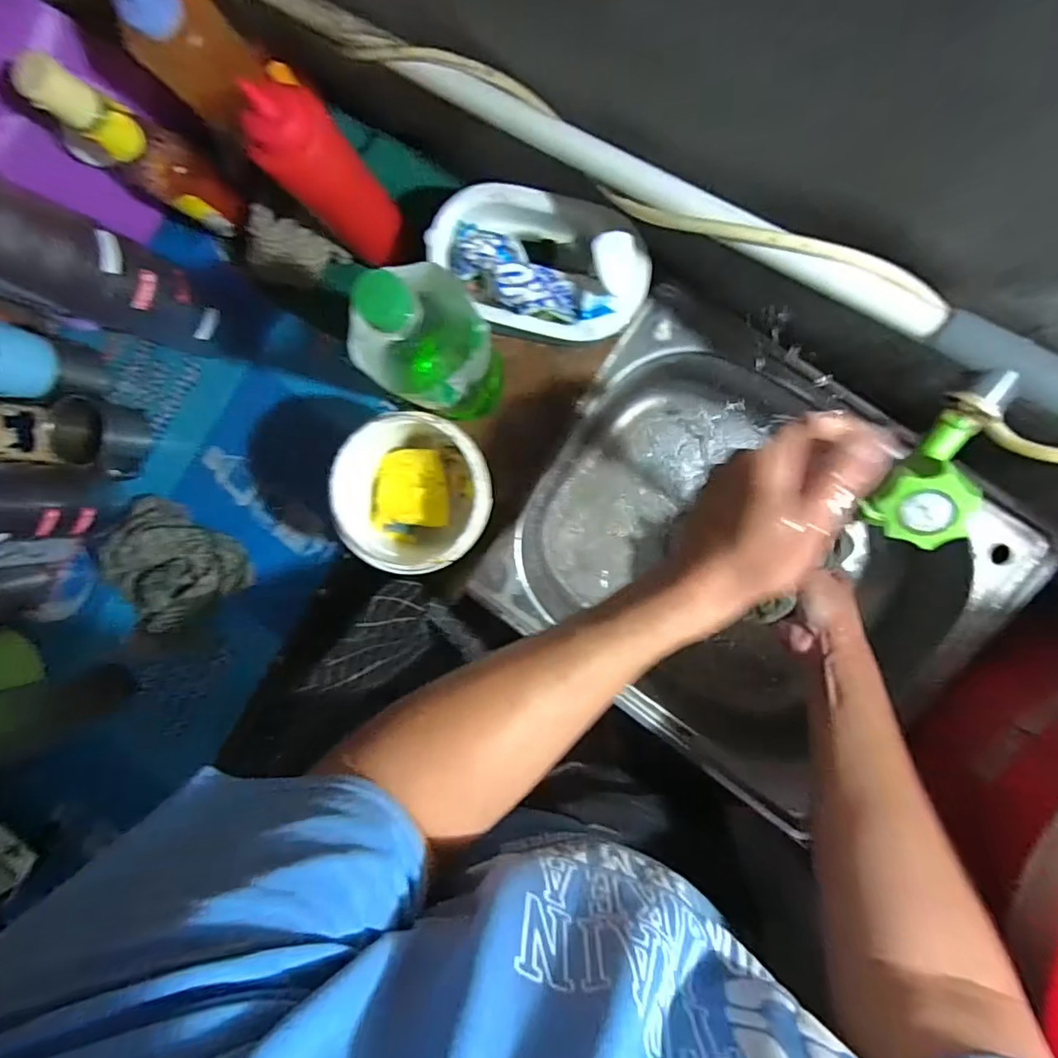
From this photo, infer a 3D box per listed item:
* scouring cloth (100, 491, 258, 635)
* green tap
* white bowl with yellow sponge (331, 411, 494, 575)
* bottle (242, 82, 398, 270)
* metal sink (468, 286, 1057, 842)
[{"bbox_3d":[-0.409,0.053,0.626,0.148,0.046,0.138,28,96,6],"label":"scouring cloth"},{"bbox_3d":[0.243,-0.033,0.324,0.048,0.048,0.097,41,59,5],"label":"green tap"},{"bbox_3d":[-0.093,-0.031,0.497,0.124,0.100,0.131,-6,91,8],"label":"white bowl with yellow sponge"},{"bbox_3d":[-0.165,-0.291,0.472,0.067,0.166,0.062,-23,89,8],"label":"bottle"},{"bbox_3d":[0.235,0.031,0.631,0.470,0.162,0.365,34,96,6],"label":"metal sink"}]

